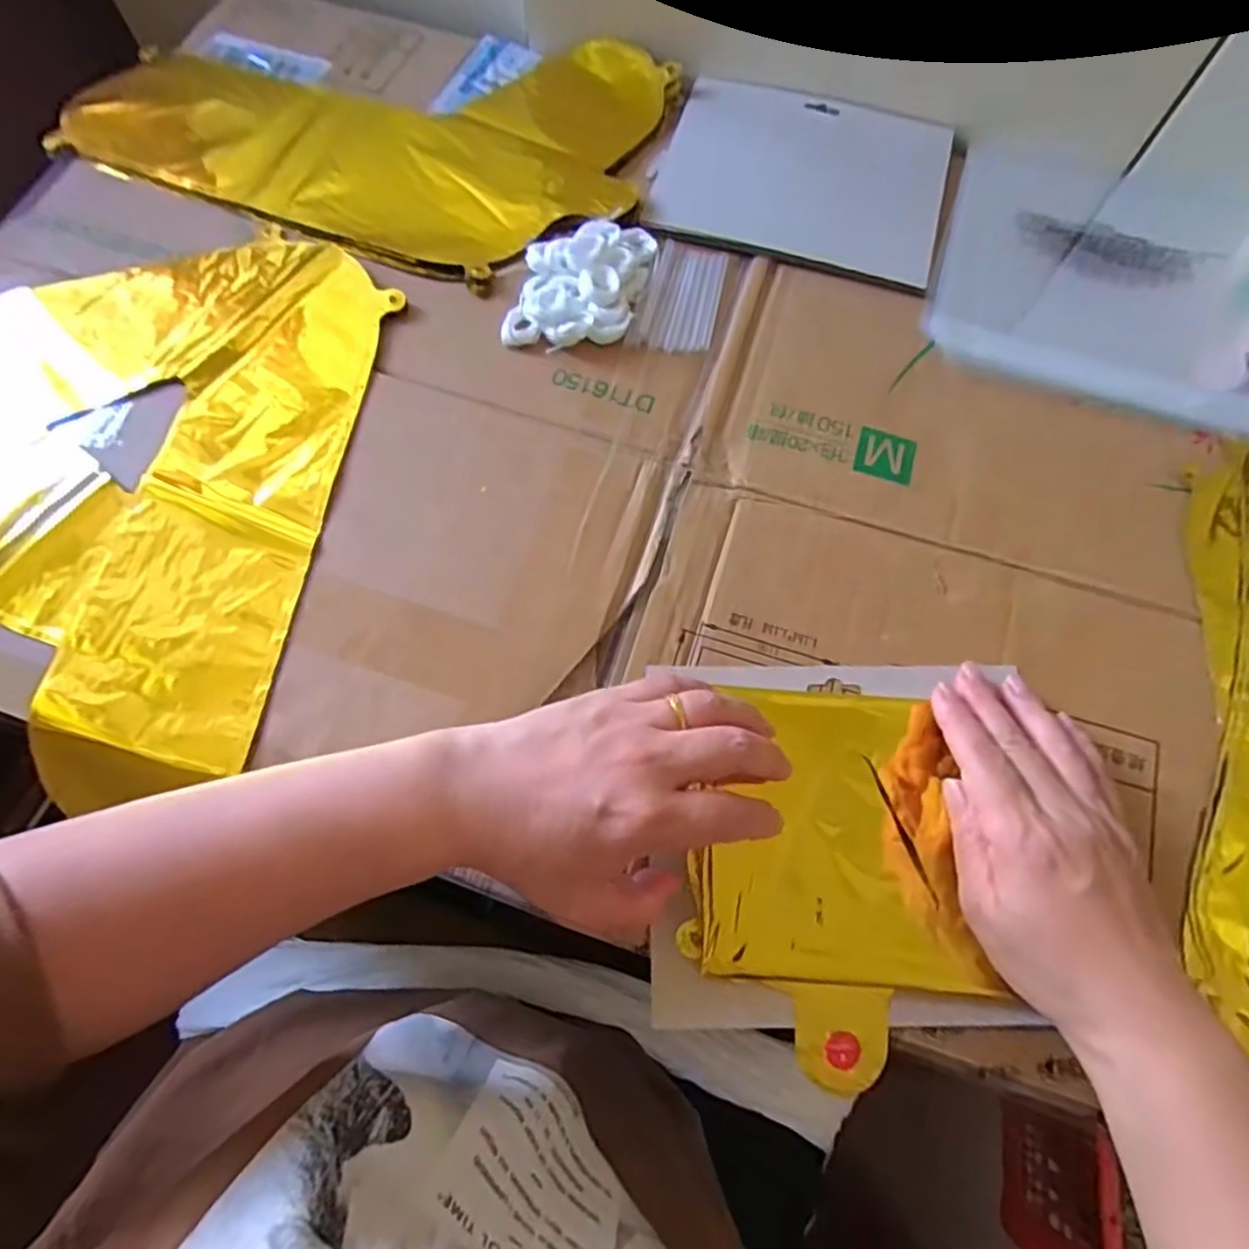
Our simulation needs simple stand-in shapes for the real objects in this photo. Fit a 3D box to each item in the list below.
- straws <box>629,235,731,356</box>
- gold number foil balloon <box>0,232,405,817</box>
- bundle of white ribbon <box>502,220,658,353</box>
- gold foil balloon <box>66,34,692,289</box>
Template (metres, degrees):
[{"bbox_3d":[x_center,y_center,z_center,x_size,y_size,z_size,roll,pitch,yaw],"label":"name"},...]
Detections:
[{"bbox_3d":[0.038,-0.212,0.446,0.048,0.004,0.092,14,69,4],"label":"straws"},{"bbox_3d":[-0.300,-0.093,0.388,0.277,0.009,0.337,9,69,2],"label":"gold number foil balloon"},{"bbox_3d":[-0.027,-0.218,0.440,0.076,0.022,0.104,13,69,4],"label":"bundle of white ribbon"},{"bbox_3d":[-0.182,-0.367,0.497,0.397,0.023,0.237,20,69,6],"label":"gold foil balloon"}]

